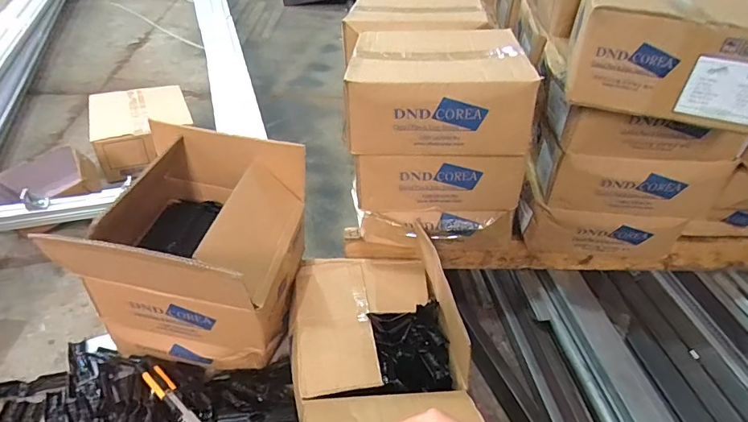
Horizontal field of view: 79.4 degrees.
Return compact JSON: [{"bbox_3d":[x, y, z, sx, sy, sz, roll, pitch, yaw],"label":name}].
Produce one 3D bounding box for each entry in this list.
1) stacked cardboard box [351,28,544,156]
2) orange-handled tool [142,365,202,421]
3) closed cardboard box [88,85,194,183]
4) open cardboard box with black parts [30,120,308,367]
[{"bbox_3d":[0.112,-0.235,0.838,0.305,0.148,0.289,5,39,-1],"label":"stacked cardboard box"},{"bbox_3d":[-0.365,0.334,0.809,0.149,0.011,0.034,33,44,30],"label":"orange-handled tool"},{"bbox_3d":[-0.720,-0.257,1.405,0.276,0.129,0.337,-15,43,-23],"label":"closed cardboard box"},{"bbox_3d":[-0.313,0.081,0.854,0.319,0.329,0.305,6,39,0],"label":"open cardboard box with black parts"}]

